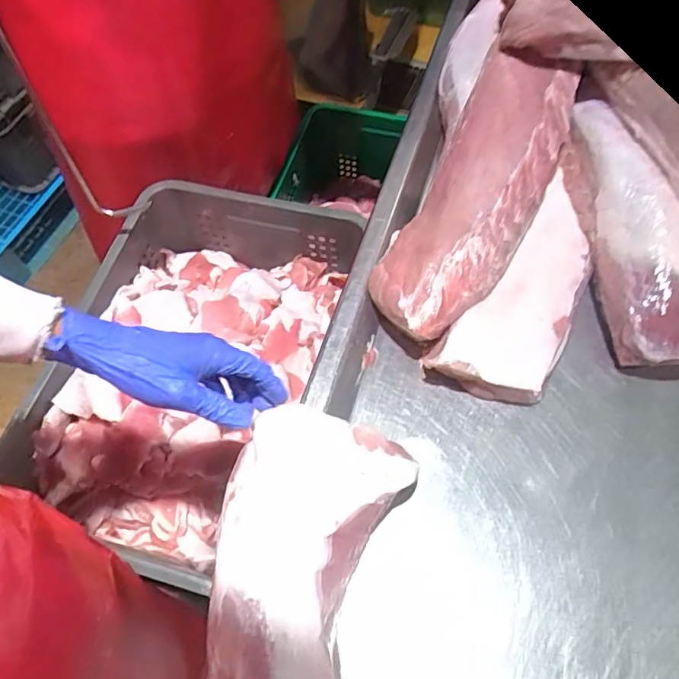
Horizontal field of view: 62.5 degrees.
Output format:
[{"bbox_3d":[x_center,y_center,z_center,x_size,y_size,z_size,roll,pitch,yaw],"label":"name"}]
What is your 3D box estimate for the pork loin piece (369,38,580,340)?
[{"bbox_3d":[0.157,-0.171,0.616,0.131,0.059,0.381,24,75,14],"label":"pork loin piece"}]

